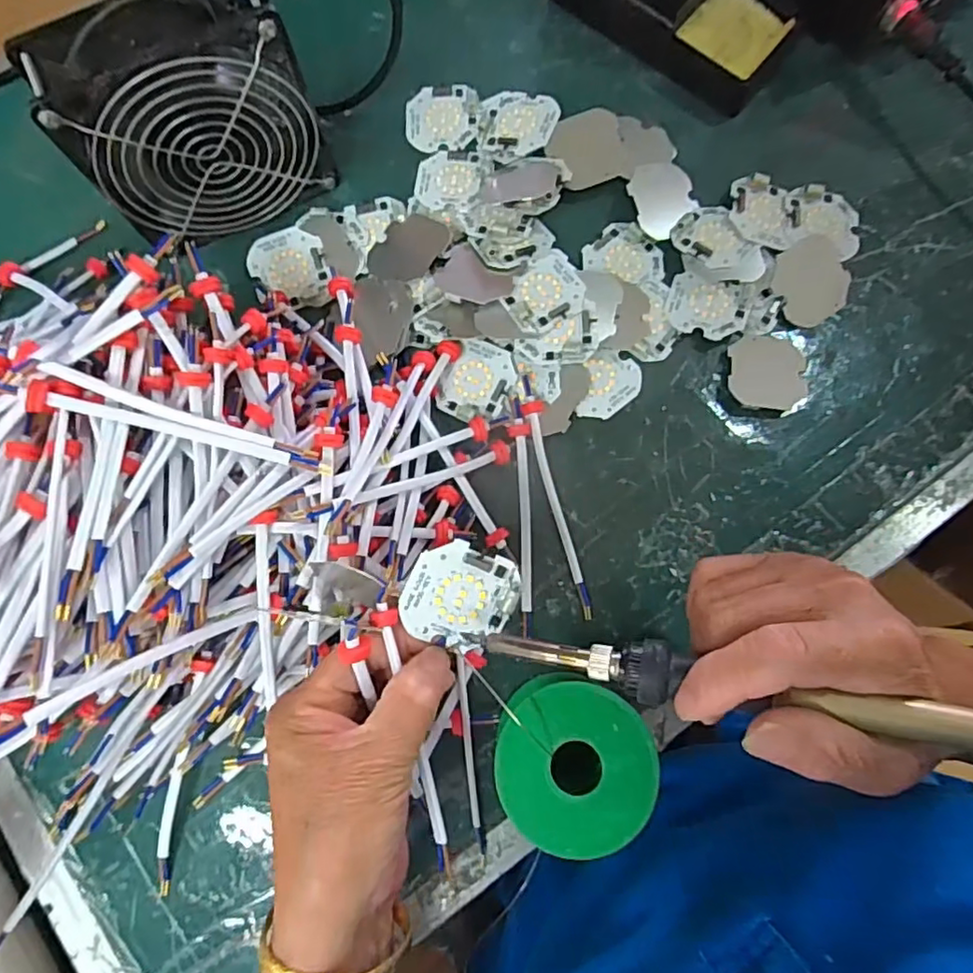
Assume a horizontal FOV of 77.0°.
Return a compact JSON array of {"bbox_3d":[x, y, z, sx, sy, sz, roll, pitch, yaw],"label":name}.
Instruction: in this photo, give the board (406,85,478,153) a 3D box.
[{"bbox_3d":[-0.029,-0.239,0.396,0.046,0.004,0.046,-3,80,0],"label":"board"}]

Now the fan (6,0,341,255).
[{"bbox_3d":[-0.154,-0.193,0.329,0.117,0.118,0.048,-29,81,-4],"label":"fan"}]

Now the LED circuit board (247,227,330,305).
[{"bbox_3d":[-0.121,-0.135,0.373,0.045,0.004,0.044,-12,86,1],"label":"LED circuit board"}]

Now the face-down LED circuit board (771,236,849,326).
[{"bbox_3d":[0.195,-0.123,0.365,0.046,0.004,0.048,-33,96,-5],"label":"face-down LED circuit board"}]

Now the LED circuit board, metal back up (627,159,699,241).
[{"bbox_3d":[0.109,-0.176,0.375,0.045,0.004,0.047,3,80,-18],"label":"LED circuit board, metal back up"}]

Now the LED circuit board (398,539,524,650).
[{"bbox_3d":[-0.012,0.048,0.265,0.046,0.006,0.044,26,95,-13],"label":"LED circuit board"}]

